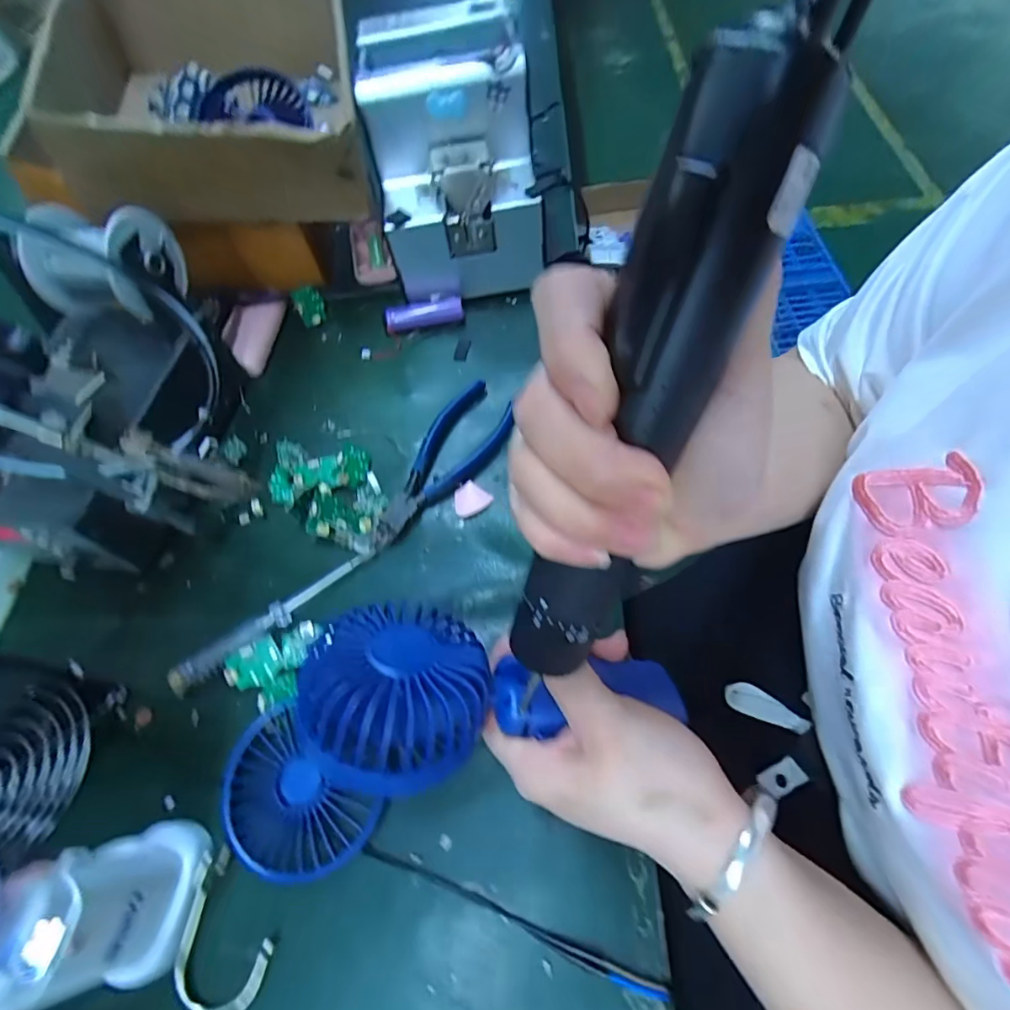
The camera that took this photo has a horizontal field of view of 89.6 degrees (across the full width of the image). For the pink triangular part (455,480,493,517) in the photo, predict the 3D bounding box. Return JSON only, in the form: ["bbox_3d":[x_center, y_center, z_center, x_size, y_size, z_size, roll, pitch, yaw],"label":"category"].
[{"bbox_3d":[-0.025,-0.004,0.360,0.026,0.004,0.022,-41,66,-17],"label":"pink triangular part"}]

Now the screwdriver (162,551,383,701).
[{"bbox_3d":[-0.144,0.070,0.323,0.137,0.011,0.017,-35,65,-14],"label":"screwdriver"}]

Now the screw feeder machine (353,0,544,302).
[{"bbox_3d":[-0.044,-0.289,0.433,0.124,0.153,0.166,-9,61,-1],"label":"screw feeder machine"}]

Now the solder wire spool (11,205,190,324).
[{"bbox_3d":[-0.265,-0.158,0.331,0.080,0.055,0.074,3,62,8],"label":"solder wire spool"}]

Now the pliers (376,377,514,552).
[{"bbox_3d":[-0.049,-0.032,0.371,0.056,0.012,0.144,35,69,21],"label":"pliers"}]

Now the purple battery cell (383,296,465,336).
[{"bbox_3d":[-0.071,-0.165,0.440,0.068,0.021,0.018,-13,61,-3],"label":"purple battery cell"}]

